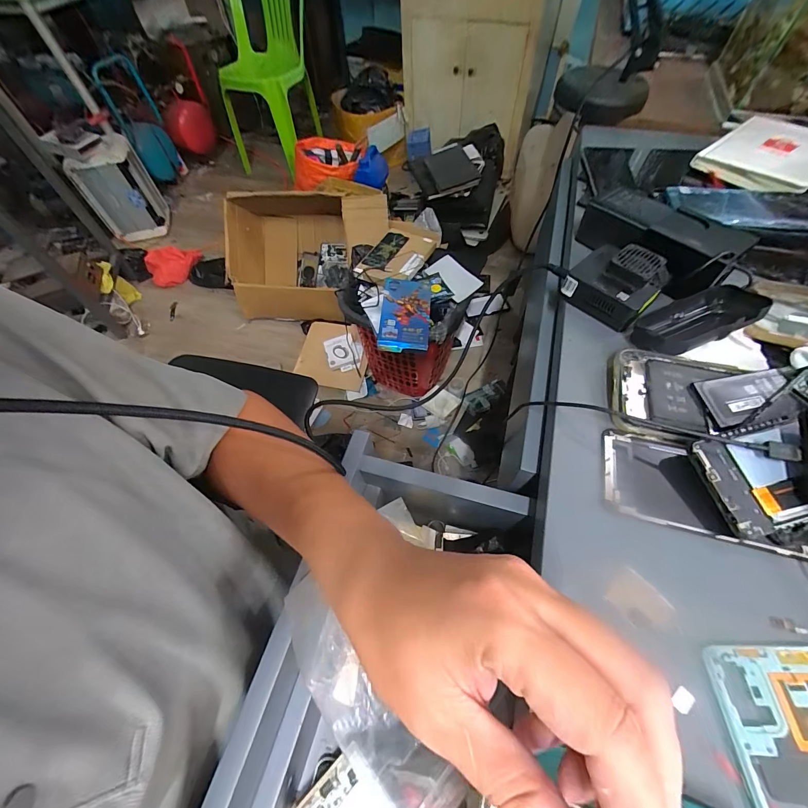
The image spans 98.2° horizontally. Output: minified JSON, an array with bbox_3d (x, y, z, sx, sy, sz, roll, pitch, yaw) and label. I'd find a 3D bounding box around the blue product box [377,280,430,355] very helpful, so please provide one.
[{"bbox_3d":[0.003,-0.219,0.847,0.115,0.030,0.211,3,60,4],"label":"blue product box"}]

